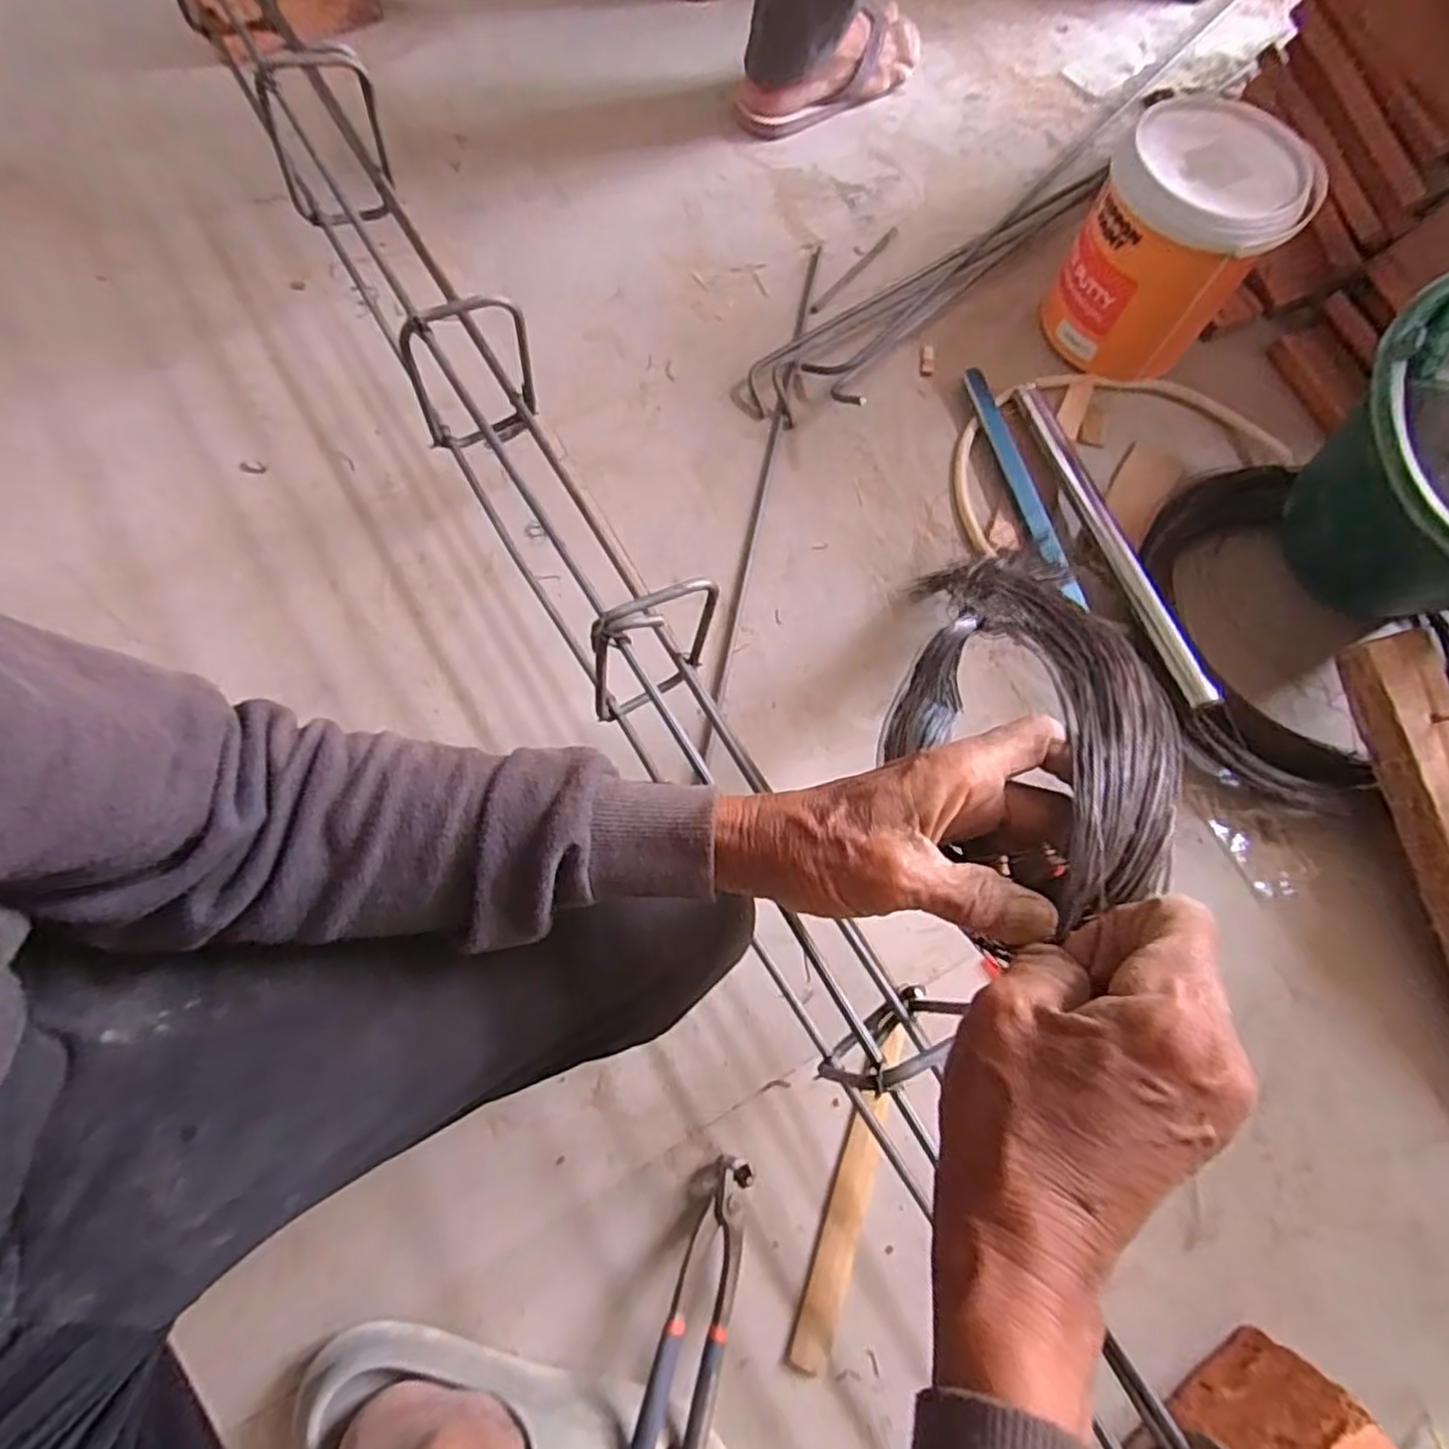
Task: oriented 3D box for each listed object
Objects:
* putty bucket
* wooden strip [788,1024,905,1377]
[{"bbox_3d":[0.409,-0.438,0.681,0.148,0.160,0.150,0,75,-2],"label":"putty bucket"},{"bbox_3d":[0.095,0.339,0.536,0.025,0.009,0.228,17,69,15],"label":"wooden strip"}]

